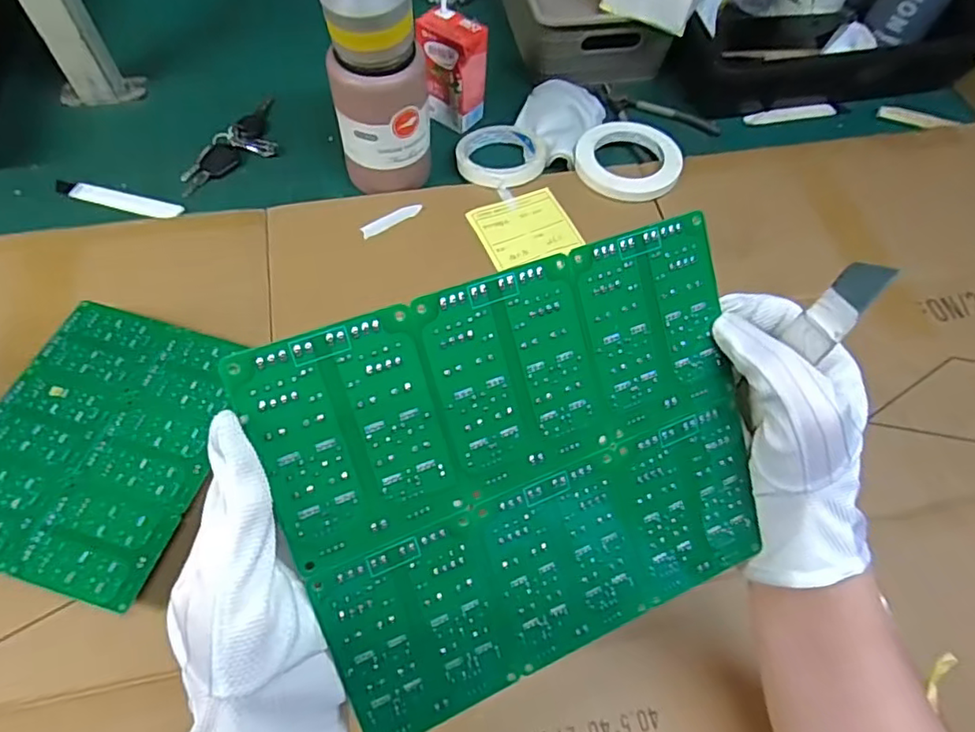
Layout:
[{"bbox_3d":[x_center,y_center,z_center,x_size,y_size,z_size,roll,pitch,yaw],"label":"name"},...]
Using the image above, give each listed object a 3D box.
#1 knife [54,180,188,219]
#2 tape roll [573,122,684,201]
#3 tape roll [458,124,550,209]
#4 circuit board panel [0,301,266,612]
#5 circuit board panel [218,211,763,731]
[{"bbox_3d":[-0.382,-0.171,0.608,0.141,0.004,0.025,14,61,5],"label":"knife"},{"bbox_3d":[0.153,-0.224,0.648,0.113,0.021,0.113,1,60,-2],"label":"tape roll"},{"bbox_3d":[0.013,-0.228,0.638,0.096,0.016,0.109,24,62,11],"label":"tape roll"},{"bbox_3d":[-0.293,0.052,0.452,0.174,0.004,0.211,17,59,5],"label":"circuit board panel"},{"bbox_3d":[0.024,0.046,0.254,0.203,0.004,0.172,-19,104,-17],"label":"circuit board panel"}]

